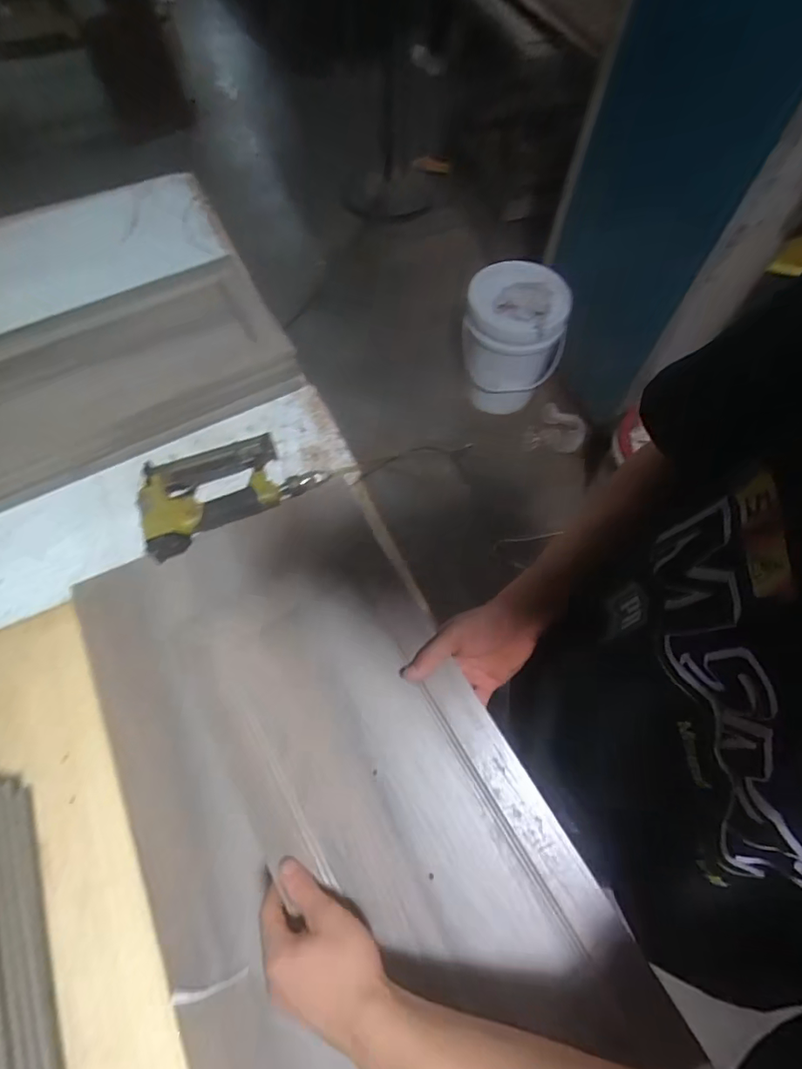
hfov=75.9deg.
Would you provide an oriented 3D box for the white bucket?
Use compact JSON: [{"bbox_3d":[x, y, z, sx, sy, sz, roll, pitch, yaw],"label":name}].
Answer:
[{"bbox_3d":[0.369,-0.641,1.714,0.309,0.382,0.312,1,64,-1],"label":"white bucket"}]

